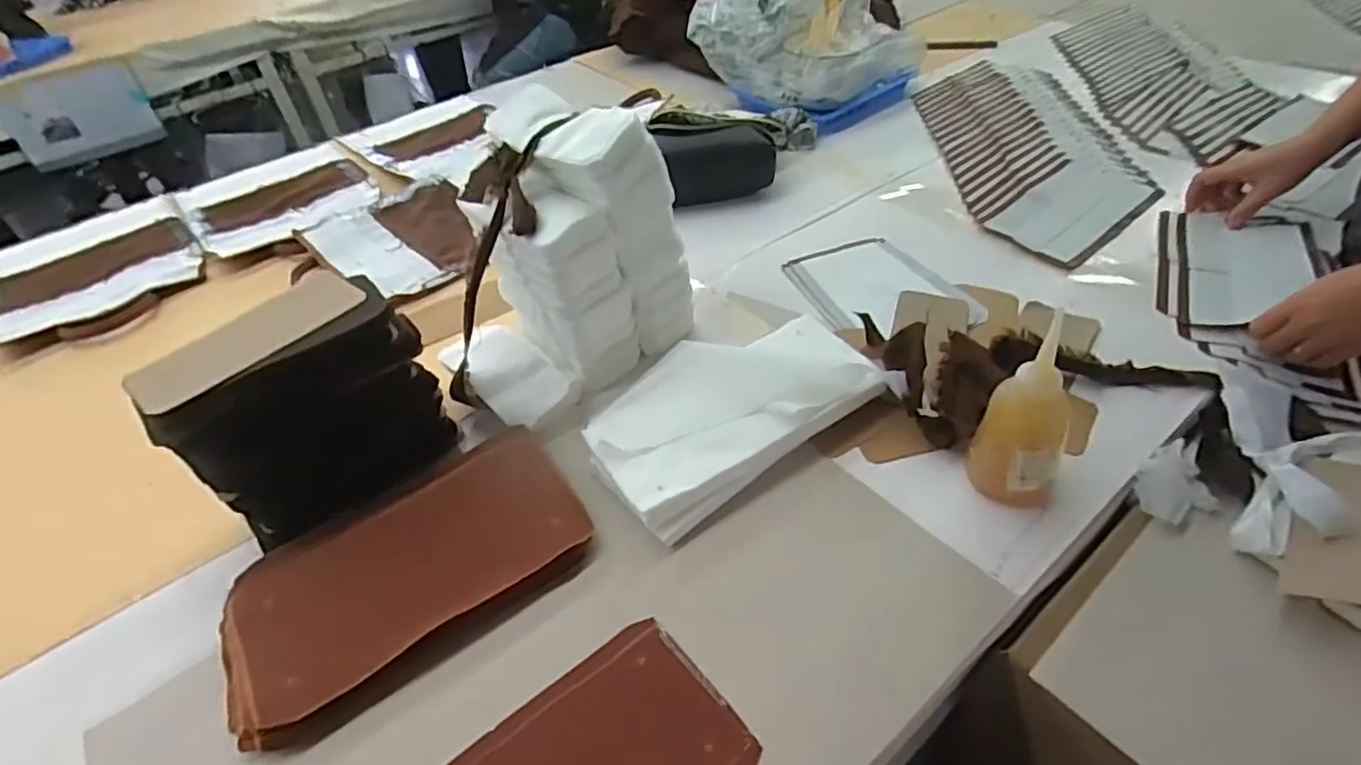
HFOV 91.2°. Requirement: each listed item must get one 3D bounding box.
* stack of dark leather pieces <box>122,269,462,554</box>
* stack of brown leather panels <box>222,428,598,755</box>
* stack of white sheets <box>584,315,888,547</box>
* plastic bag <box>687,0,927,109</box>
[{"bbox_3d":[-0.302,0.021,0.553,0.183,0.168,0.082,-33,51,-25],"label":"stack of dark leather pieces"},{"bbox_3d":[-0.214,0.141,0.521,0.267,0.034,0.155,-29,49,-21],"label":"stack of brown leather panels"},{"bbox_3d":[0.039,0.020,0.601,0.253,0.044,0.158,-29,49,-21],"label":"stack of white sheets"},{"bbox_3d":[0.199,-0.568,1.077,0.266,0.195,0.294,-32,49,-25],"label":"plastic bag"}]

